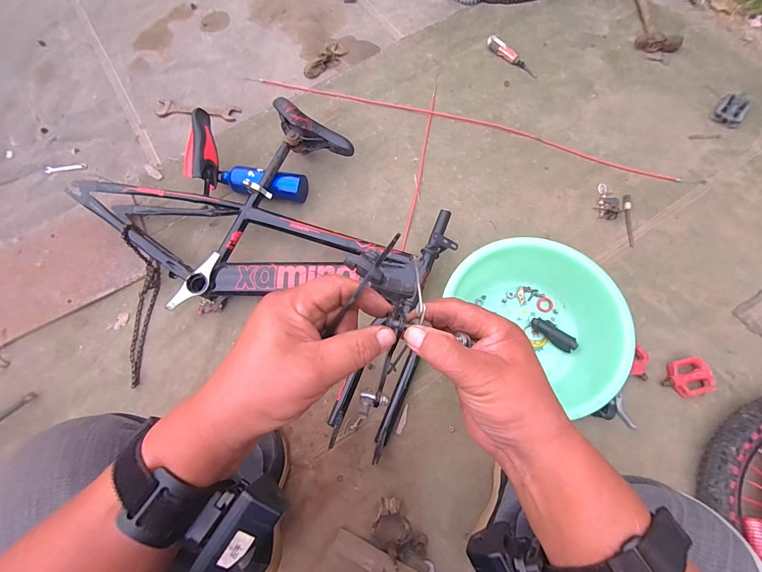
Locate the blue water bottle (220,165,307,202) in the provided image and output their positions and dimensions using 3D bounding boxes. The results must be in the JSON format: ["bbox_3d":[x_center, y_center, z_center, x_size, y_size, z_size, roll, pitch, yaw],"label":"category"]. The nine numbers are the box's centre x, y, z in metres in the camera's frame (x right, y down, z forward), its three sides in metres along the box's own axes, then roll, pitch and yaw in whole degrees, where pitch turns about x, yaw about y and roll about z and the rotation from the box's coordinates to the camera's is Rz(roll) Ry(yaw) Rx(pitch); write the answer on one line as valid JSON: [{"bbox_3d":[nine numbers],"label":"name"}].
[{"bbox_3d":[-0.305,-0.265,0.887,0.220,0.089,0.085,13,74,5],"label":"blue water bottle"}]

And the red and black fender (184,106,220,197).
[{"bbox_3d":[-0.453,-0.344,0.890,0.064,0.056,0.250,-5,71,1],"label":"red and black fender"}]

